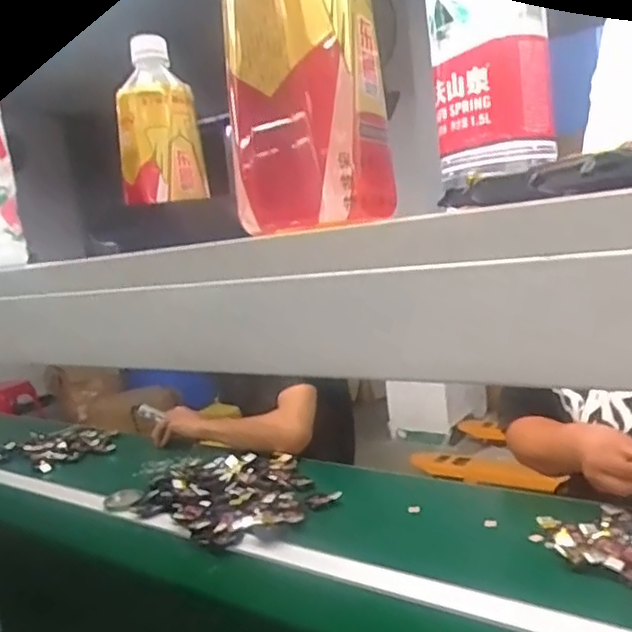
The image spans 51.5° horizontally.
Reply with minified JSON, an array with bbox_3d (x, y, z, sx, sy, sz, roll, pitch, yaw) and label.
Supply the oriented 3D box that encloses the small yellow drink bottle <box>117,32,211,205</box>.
[{"bbox_3d":[-0.135,-0.168,0.555,0.066,0.137,0.065,-8,9,-11],"label":"small yellow drink bottle"}]

